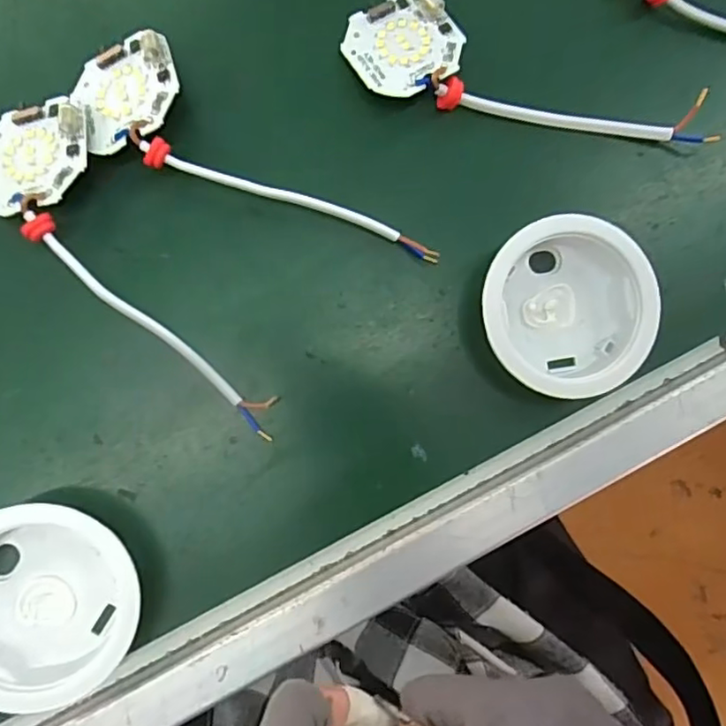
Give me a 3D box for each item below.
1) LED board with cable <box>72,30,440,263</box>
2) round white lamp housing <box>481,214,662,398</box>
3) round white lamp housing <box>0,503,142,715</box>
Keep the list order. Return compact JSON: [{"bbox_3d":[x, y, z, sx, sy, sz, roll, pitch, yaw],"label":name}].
[{"bbox_3d":[-0.047,-0.074,0.252,0.157,0.023,0.048,35,82,-3],"label":"LED board with cable"},{"bbox_3d":[0.084,-0.023,0.261,0.070,0.025,0.073,1,85,-7],"label":"round white lamp housing"},{"bbox_3d":[-0.119,0.088,0.234,0.070,0.028,0.069,1,85,-7],"label":"round white lamp housing"}]

